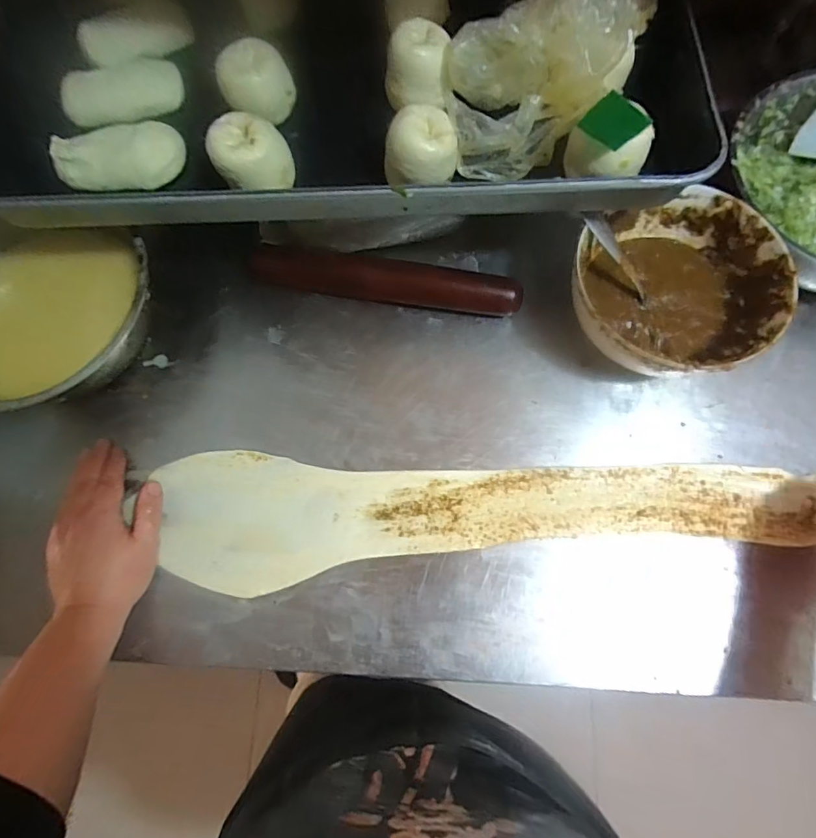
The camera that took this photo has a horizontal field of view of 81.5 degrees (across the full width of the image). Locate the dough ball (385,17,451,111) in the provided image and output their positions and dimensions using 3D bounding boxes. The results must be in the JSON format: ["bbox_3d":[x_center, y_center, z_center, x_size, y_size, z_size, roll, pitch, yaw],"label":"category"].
[{"bbox_3d":[0.006,-0.298,0.403,0.053,0.046,0.054,-2,73,1],"label":"dough ball"}]

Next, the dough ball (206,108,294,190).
[{"bbox_3d":[-0.123,-0.208,0.379,0.057,0.048,0.053,-1,73,2],"label":"dough ball"}]

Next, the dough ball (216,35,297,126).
[{"bbox_3d":[-0.128,-0.286,0.405,0.058,0.045,0.057,-1,73,2],"label":"dough ball"}]

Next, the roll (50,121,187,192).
[{"bbox_3d":[-0.243,-0.218,0.394,0.102,0.033,0.046,-10,73,-1],"label":"roll"}]

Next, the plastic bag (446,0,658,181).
[{"bbox_3d":[0.109,-0.273,0.374,0.159,0.073,0.127,-6,73,0],"label":"plastic bag"}]

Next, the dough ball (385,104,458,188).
[{"bbox_3d":[0.010,-0.208,0.372,0.054,0.041,0.053,-1,73,2],"label":"dough ball"}]

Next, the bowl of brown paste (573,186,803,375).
[{"bbox_3d":[0.241,-0.114,0.435,0.152,0.082,0.163,0,74,1],"label":"bowl of brown paste"}]

